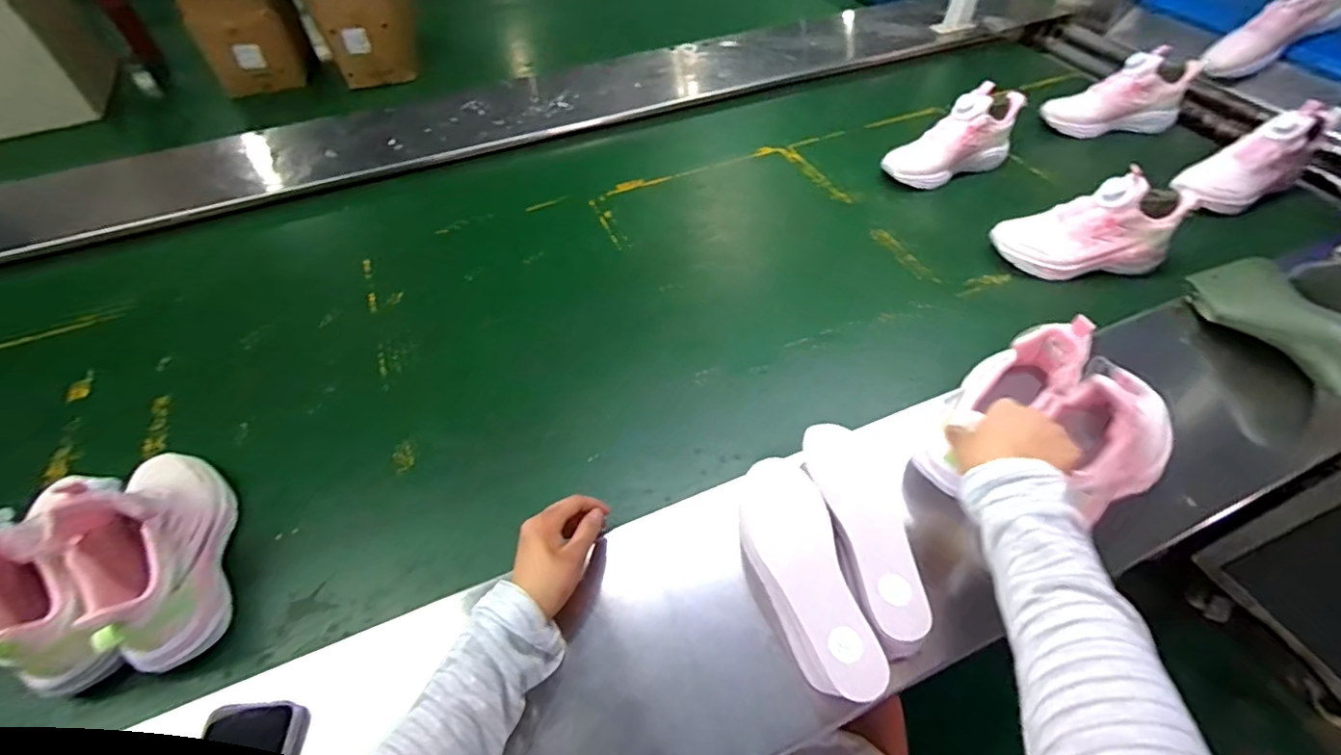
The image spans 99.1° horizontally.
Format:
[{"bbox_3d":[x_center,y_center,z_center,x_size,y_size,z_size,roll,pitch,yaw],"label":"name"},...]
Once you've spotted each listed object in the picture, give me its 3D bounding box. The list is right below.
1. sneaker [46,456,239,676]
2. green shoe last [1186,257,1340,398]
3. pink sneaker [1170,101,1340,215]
[{"bbox_3d":[-0.491,0.153,0.539,0.079,0.140,0.225,-20,54,-13],"label":"sneaker"},{"bbox_3d":[0.728,-0.064,0.680,0.056,0.069,0.212,-9,52,-5],"label":"green shoe last"},{"bbox_3d":[0.955,-0.359,0.928,0.243,0.123,0.095,-22,54,-15],"label":"pink sneaker"}]

